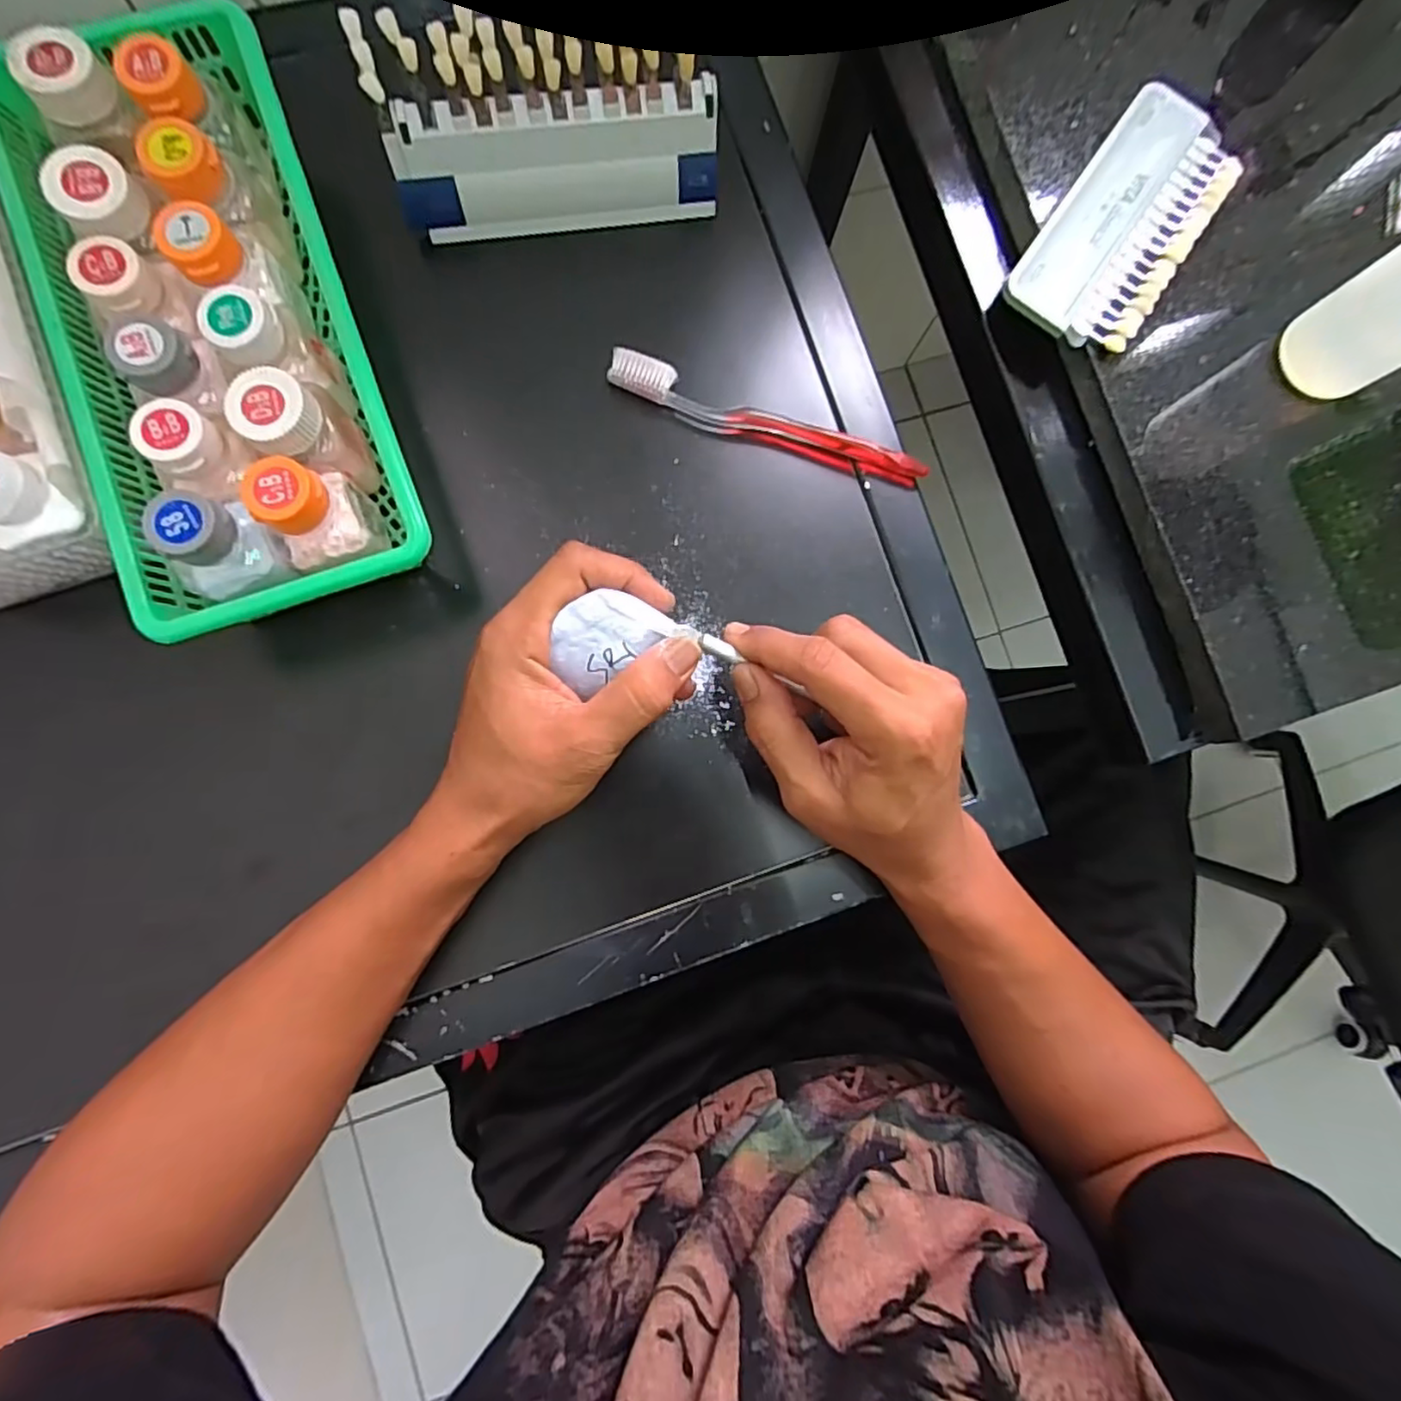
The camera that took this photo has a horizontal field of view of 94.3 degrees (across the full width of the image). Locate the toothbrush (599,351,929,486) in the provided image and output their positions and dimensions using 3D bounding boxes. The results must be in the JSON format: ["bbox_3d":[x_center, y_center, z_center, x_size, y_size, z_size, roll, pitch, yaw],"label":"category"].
[{"bbox_3d":[0.039,-0.160,0.377,0.188,0.013,0.023,17,82,-3],"label":"toothbrush"}]

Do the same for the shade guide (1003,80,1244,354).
[{"bbox_3d":[0.218,-0.245,0.331,0.066,0.009,0.146,35,82,0],"label":"shade guide"}]

